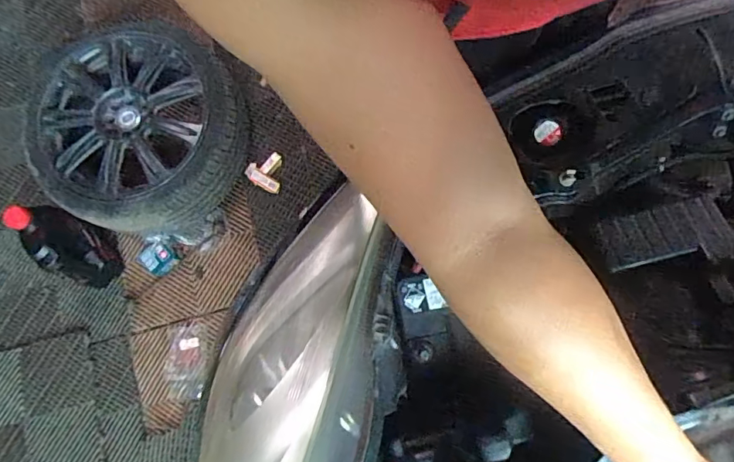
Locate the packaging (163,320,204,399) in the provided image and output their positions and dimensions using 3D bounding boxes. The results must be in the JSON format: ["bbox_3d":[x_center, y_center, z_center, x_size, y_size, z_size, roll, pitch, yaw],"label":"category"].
[{"bbox_3d":[-0.510,0.360,1.388,0.109,0.020,0.205,-9,79,3],"label":"packaging"}]

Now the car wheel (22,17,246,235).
[{"bbox_3d":[-0.667,-0.291,1.437,0.607,0.195,0.603,-1,80,4],"label":"car wheel"}]

